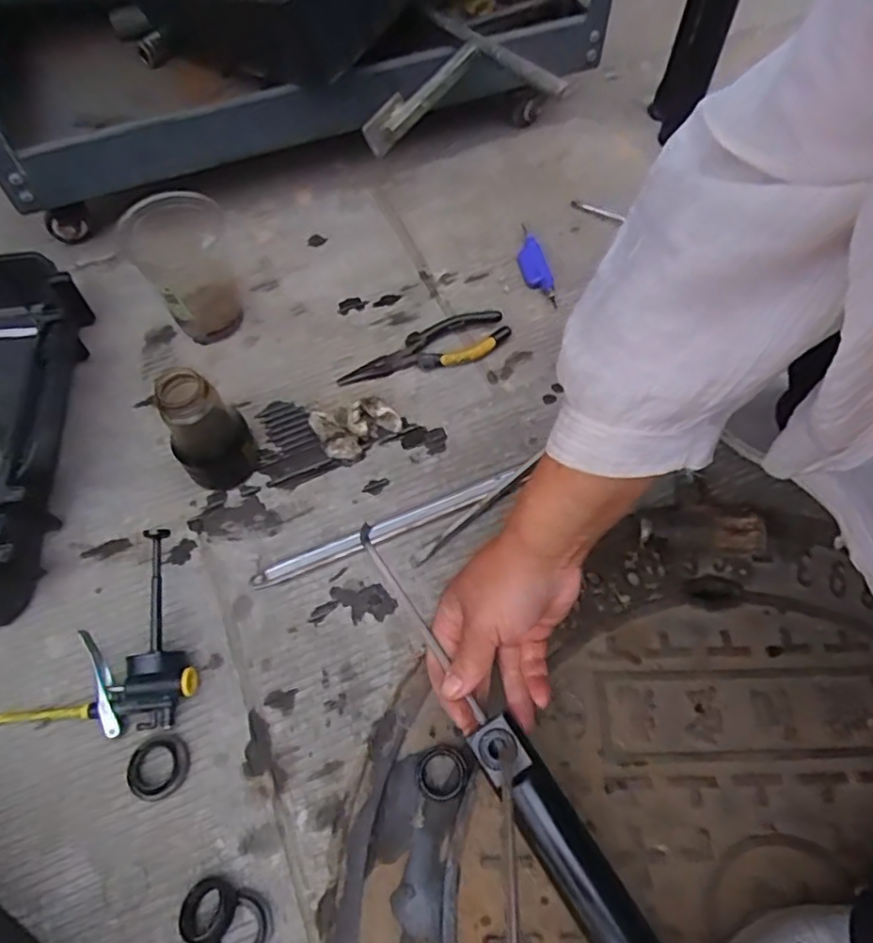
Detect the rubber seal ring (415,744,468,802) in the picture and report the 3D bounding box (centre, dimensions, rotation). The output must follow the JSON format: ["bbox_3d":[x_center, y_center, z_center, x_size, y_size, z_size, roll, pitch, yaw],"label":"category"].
[{"bbox_3d":[0.004,0.216,0.457,0.037,0.004,0.035,0,61,0],"label":"rubber seal ring"}]

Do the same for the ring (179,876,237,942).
[{"bbox_3d":[-0.147,0.282,0.411,0.035,0.016,0.035,-16,47,18],"label":"ring"}]

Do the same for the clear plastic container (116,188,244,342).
[{"bbox_3d":[-0.239,-0.195,0.617,0.091,0.120,0.090,0,61,0],"label":"clear plastic container"}]

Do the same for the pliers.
[{"bbox_3d":[-0.012,-0.120,0.632,0.172,0.018,0.048,-16,62,-8],"label":"pliers"}]

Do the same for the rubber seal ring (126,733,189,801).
[{"bbox_3d":[-0.199,0.211,0.456,0.043,0.006,0.041,0,61,0],"label":"rubber seal ring"}]

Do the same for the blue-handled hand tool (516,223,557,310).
[{"bbox_3d":[0.104,-0.223,0.690,0.027,0.010,0.116,-10,62,-5],"label":"blue-handled hand tool"}]

